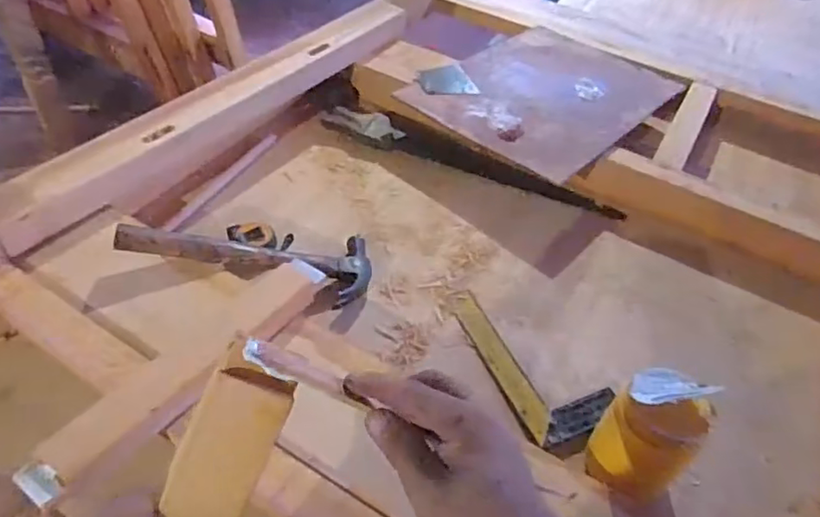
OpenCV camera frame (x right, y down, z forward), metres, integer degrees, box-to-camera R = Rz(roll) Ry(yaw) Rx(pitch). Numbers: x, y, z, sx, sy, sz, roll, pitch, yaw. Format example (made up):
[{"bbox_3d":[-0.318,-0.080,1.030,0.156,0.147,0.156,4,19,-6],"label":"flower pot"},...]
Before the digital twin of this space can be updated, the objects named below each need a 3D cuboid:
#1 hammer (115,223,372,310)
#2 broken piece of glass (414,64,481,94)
[{"bbox_3d":[-0.210,-0.012,0.793,0.331,0.051,0.124,8,44,-21],"label":"hammer"},{"bbox_3d":[0.063,-0.326,1.087,0.104,0.012,0.097,-12,55,-15],"label":"broken piece of glass"}]

